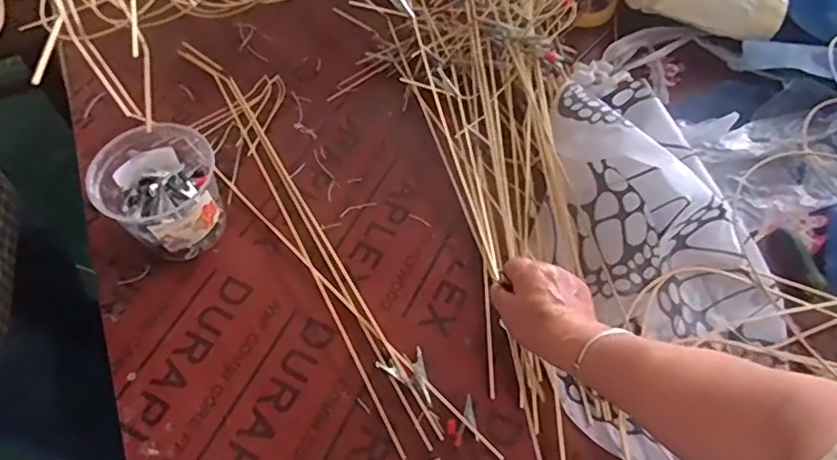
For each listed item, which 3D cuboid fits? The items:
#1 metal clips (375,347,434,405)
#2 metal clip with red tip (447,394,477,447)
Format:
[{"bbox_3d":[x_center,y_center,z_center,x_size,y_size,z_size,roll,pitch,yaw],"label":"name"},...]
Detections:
[{"bbox_3d":[-0.005,0.136,0.598,0.066,0.004,0.038,31,63,17],"label":"metal clips"},{"bbox_3d":[0.040,0.179,0.570,0.027,0.004,0.044,-4,61,-5],"label":"metal clip with red tip"}]

